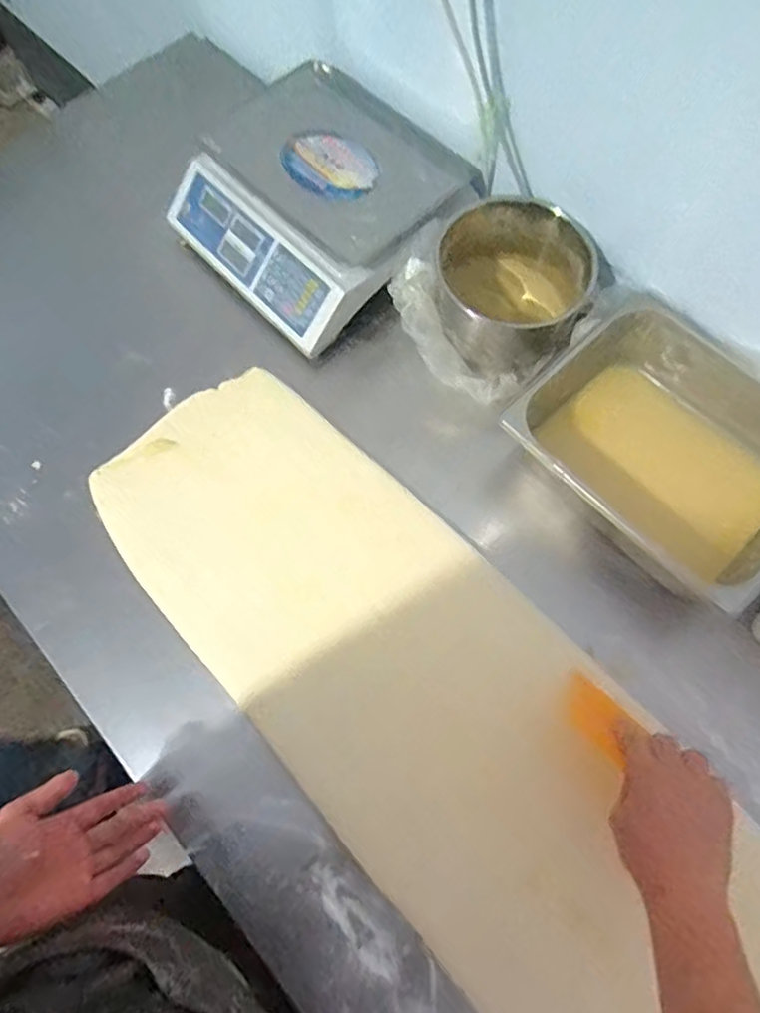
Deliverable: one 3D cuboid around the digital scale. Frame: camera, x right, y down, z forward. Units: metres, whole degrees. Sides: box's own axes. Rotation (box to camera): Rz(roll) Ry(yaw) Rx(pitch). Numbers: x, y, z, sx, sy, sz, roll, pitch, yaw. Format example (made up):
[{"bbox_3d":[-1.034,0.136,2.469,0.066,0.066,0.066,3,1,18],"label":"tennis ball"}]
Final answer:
[{"bbox_3d":[-0.084,-0.422,0.895,0.323,0.129,0.361,-42,73,-14],"label":"digital scale"}]

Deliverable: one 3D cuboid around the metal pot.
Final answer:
[{"bbox_3d":[0.166,-0.279,0.811,0.171,0.130,0.186,-1,68,1],"label":"metal pot"}]

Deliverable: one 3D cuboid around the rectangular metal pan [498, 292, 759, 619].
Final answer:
[{"bbox_3d":[0.336,-0.049,0.767,0.261,0.169,0.335,-42,73,-14],"label":"rectangular metal pan"}]

